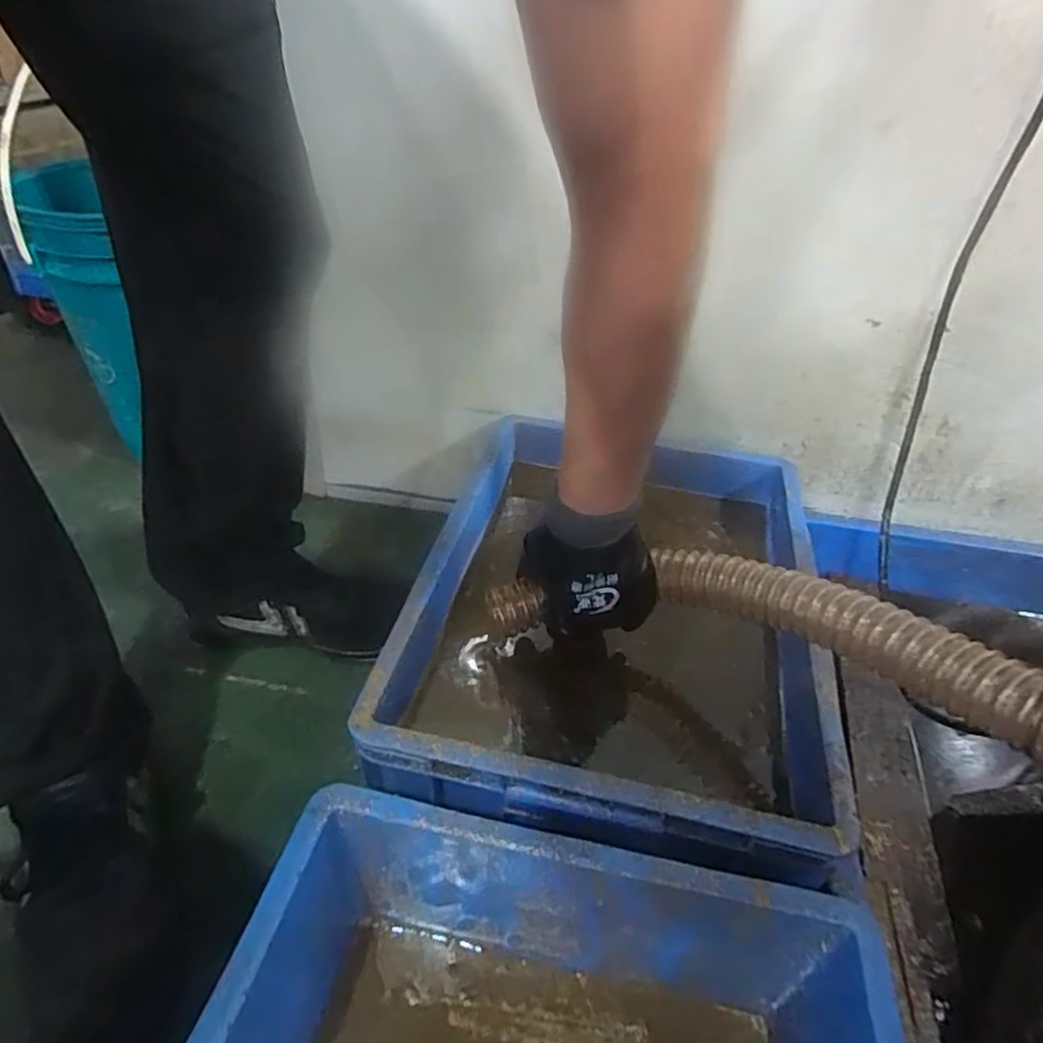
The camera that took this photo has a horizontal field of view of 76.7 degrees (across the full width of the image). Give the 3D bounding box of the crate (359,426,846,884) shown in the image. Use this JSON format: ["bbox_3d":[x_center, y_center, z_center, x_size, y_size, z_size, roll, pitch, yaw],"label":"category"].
[{"bbox_3d":[0.092,0.100,0.671,0.355,0.161,0.473,10,39,7],"label":"crate"}]

